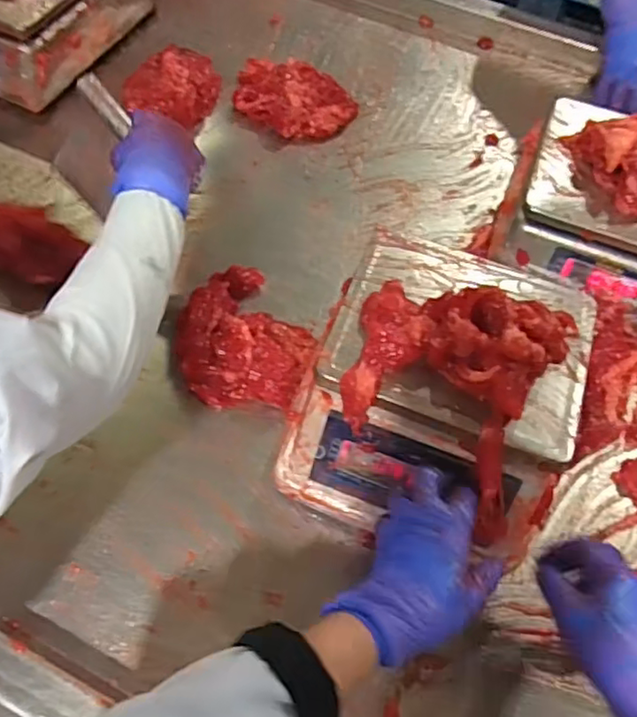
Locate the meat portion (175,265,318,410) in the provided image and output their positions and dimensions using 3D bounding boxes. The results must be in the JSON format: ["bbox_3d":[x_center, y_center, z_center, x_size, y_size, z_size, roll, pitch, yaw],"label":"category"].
[{"bbox_3d":[-0.075,-0.028,0.668,0.145,0.045,0.170,10,62,2],"label":"meat portion"}]

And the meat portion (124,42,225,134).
[{"bbox_3d":[-0.193,-0.368,0.861,0.115,0.045,0.144,25,63,10],"label":"meat portion"}]

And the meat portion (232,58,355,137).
[{"bbox_3d":[-0.032,-0.353,0.863,0.167,0.039,0.119,13,62,4],"label":"meat portion"}]

